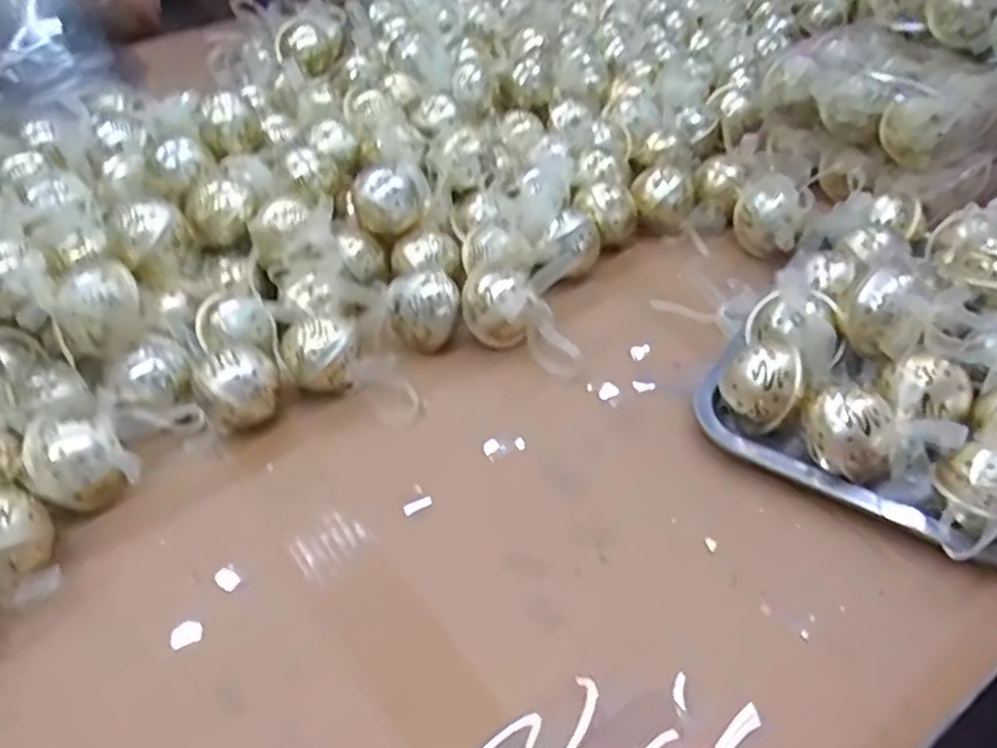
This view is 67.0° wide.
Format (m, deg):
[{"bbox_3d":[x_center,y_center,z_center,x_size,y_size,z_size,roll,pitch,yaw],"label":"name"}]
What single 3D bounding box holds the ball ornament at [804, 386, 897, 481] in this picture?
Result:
[{"bbox_3d":[0.202,0.032,0.438,0.044,0.044,0.055,8,44,11],"label":"ball ornament"}]

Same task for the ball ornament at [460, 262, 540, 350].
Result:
[{"bbox_3d":[0.000,-0.051,0.539,0.051,0.046,0.059,-7,43,-4],"label":"ball ornament"}]

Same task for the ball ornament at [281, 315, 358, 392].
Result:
[{"bbox_3d":[-0.120,-0.016,0.507,0.046,0.042,0.044,-14,44,-12],"label":"ball ornament"}]

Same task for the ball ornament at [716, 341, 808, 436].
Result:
[{"bbox_3d":[0.165,0.005,0.467,0.044,0.042,0.049,-27,48,-24],"label":"ball ornament"}]

